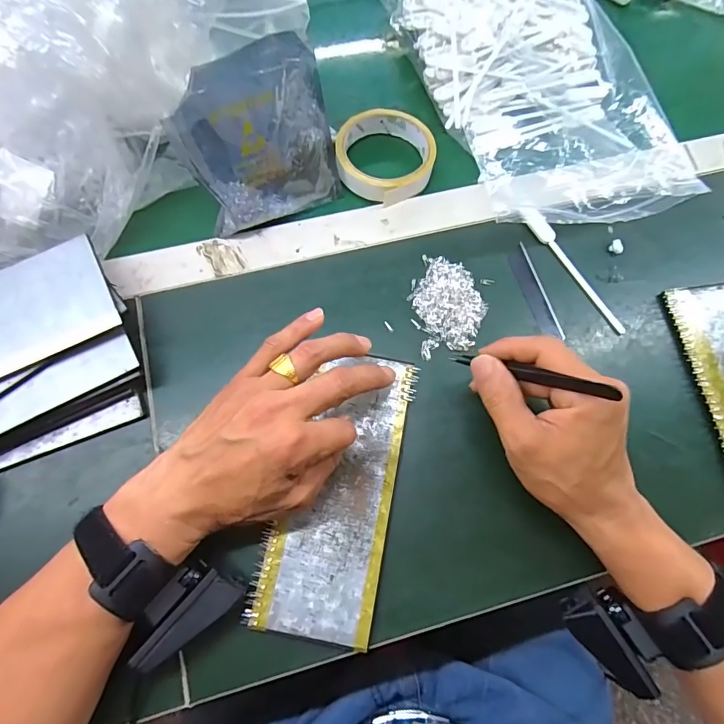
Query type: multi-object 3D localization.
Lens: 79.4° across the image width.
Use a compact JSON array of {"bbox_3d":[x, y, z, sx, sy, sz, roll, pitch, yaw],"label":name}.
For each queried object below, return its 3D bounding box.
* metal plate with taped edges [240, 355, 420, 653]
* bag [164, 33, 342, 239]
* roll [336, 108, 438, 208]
[{"bbox_3d":[-0.017,0.090,0.319,0.083,0.004,0.199,13,73,0],"label":"metal plate with taped edges"},{"bbox_3d":[-0.078,-0.169,0.345,0.120,0.115,0.057,-25,75,-10],"label":"bag"},{"bbox_3d":[0.022,-0.193,0.407,0.090,0.025,0.091,1,72,-2],"label":"roll"}]

